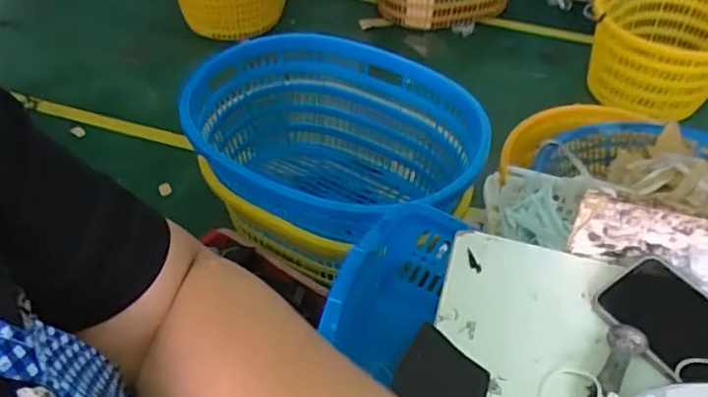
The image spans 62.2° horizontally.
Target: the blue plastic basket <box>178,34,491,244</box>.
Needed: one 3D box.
[{"bbox_3d":[-0.052,-0.093,1.352,0.642,0.295,0.509,17,49,15],"label":"blue plastic basket"}]

